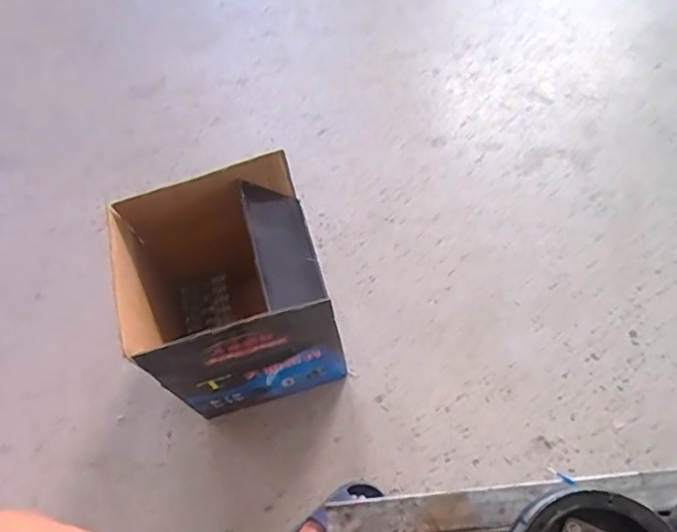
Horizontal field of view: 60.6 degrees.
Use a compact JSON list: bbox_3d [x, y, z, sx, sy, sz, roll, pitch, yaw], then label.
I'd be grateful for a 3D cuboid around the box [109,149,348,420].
[{"bbox_3d":[-0.226,0.078,1.283,0.393,0.449,0.356,-19,62,-4],"label":"box"}]

